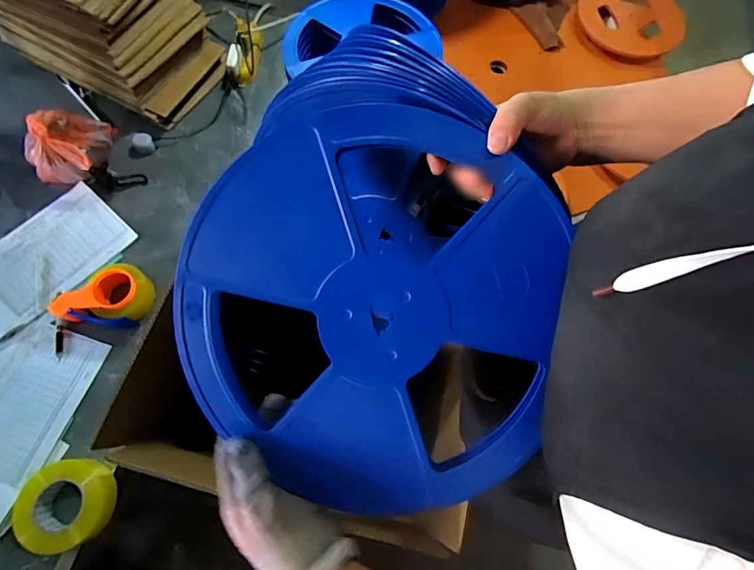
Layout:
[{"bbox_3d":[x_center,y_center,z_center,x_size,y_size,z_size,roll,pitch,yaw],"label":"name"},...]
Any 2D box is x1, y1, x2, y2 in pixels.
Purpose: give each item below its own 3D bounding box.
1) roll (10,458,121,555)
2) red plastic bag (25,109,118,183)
[{"bbox_3d":[-0.526,0.365,0.690,0.145,0.052,0.137,-11,70,-7],"label":"roll"},{"bbox_3d":[-0.659,-0.303,0.881,0.147,0.149,0.116,3,69,-2],"label":"red plastic bag"}]

